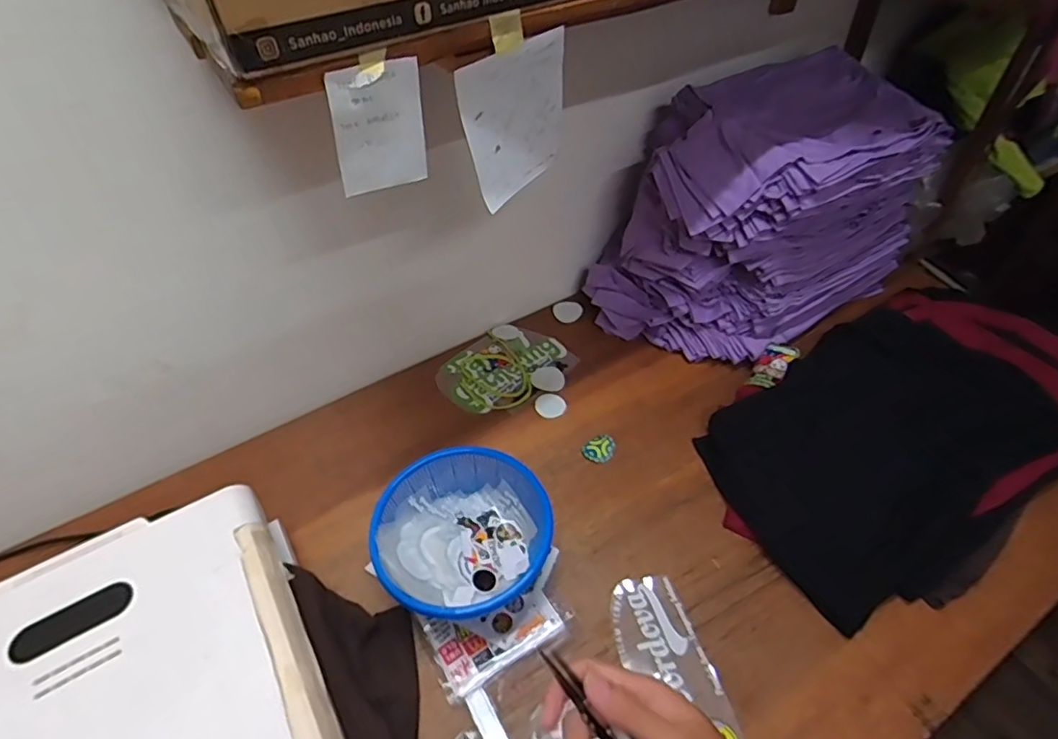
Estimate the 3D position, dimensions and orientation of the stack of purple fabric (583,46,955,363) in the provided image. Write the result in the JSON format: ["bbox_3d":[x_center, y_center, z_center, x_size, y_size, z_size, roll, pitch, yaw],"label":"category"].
[{"bbox_3d":[0.421,-0.293,1.066,0.562,0.403,0.344,-28,53,-21],"label":"stack of purple fabric"}]

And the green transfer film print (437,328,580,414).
[{"bbox_3d":[-0.049,-0.006,1.097,0.240,0.012,0.173,-32,55,-23],"label":"green transfer film print"}]

